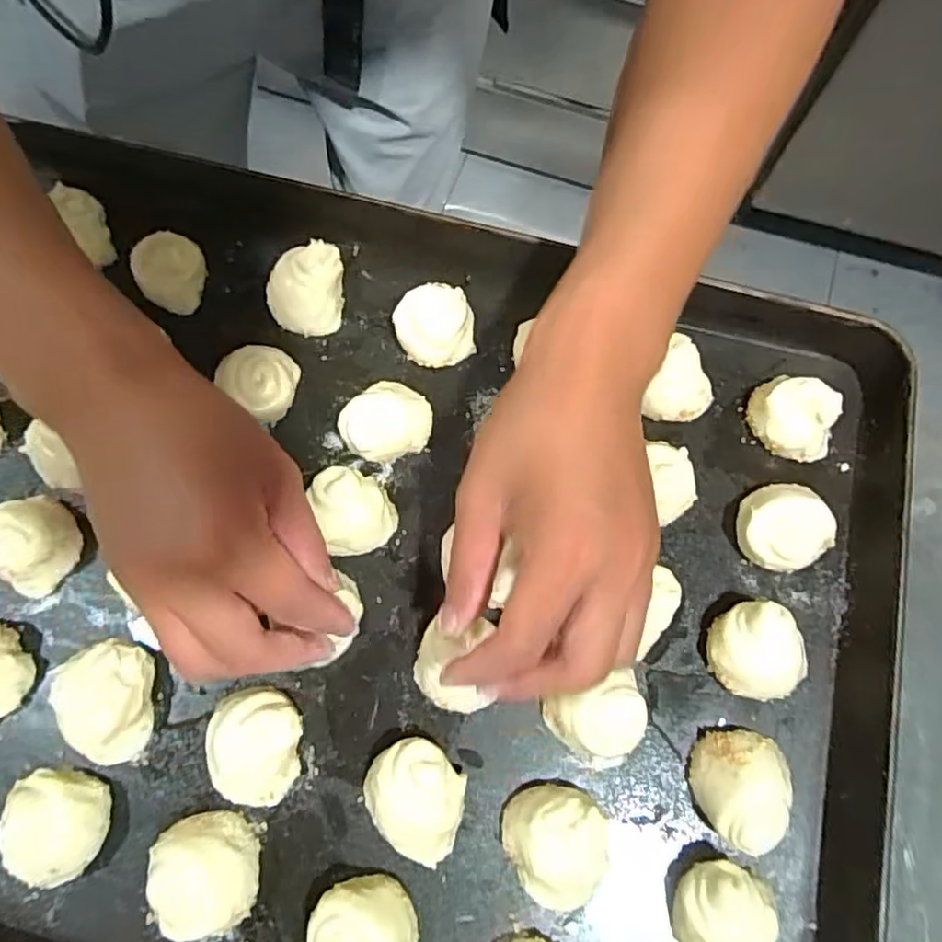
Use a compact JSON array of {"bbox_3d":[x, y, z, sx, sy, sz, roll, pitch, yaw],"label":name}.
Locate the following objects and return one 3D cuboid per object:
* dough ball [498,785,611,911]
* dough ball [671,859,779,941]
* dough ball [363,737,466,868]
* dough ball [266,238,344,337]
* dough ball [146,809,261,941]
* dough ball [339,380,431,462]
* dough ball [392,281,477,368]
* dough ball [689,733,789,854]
[{"bbox_3d":[0.038,0.163,0.283,0.042,0.029,0.047,-29,75,-9],"label":"dough ball"},{"bbox_3d":[0.106,0.187,0.273,0.040,0.029,0.038,0,72,0],"label":"dough ball"},{"bbox_3d":[-0.023,0.145,0.288,0.048,0.028,0.040,39,76,11],"label":"dough ball"},{"bbox_3d":[-0.095,-0.104,0.369,0.042,0.024,0.047,6,72,1],"label":"dough ball"},{"bbox_3d":[-0.114,0.172,0.277,0.040,0.021,0.044,0,72,0],"label":"dough ball"},{"bbox_3d":[-0.044,-0.025,0.344,0.038,0.017,0.046,43,77,12],"label":"dough ball"},{"bbox_3d":[-0.021,-0.082,0.364,0.042,0.017,0.043,0,72,0],"label":"dough ball"},{"bbox_3d":[0.121,0.143,0.292,0.038,0.026,0.046,2,72,0],"label":"dough ball"}]

